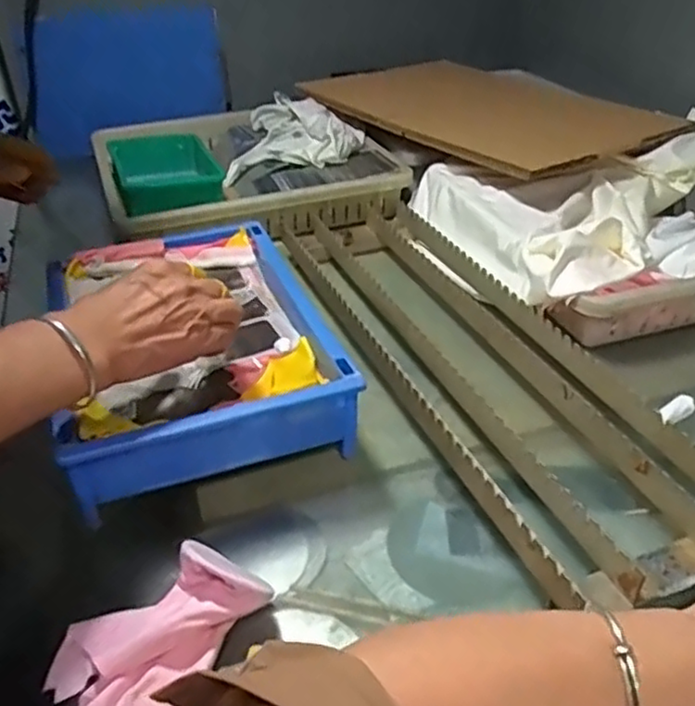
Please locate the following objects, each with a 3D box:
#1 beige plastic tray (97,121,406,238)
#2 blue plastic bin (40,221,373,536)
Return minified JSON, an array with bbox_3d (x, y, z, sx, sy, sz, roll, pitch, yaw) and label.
[{"bbox_3d":[-0.140,-0.280,1.014,0.359,0.069,0.389,-13,37,-16],"label":"beige plastic tray"},{"bbox_3d":[-0.129,-0.019,0.605,0.193,0.070,0.314,-13,37,-15],"label":"blue plastic bin"}]

